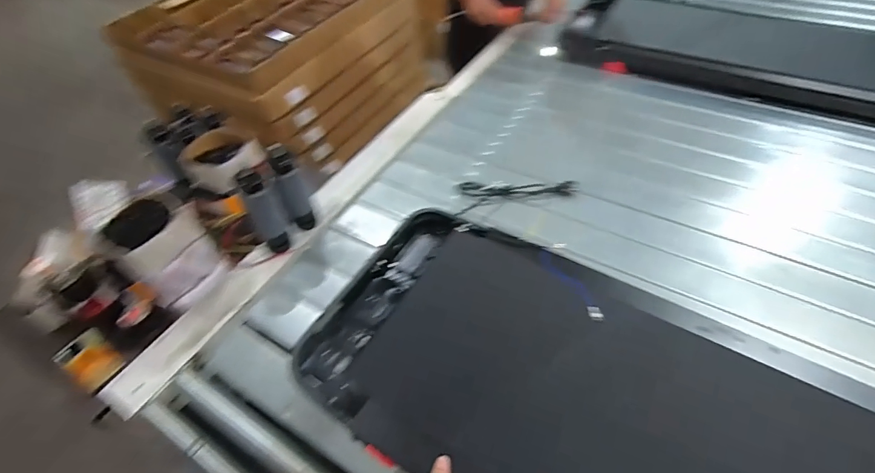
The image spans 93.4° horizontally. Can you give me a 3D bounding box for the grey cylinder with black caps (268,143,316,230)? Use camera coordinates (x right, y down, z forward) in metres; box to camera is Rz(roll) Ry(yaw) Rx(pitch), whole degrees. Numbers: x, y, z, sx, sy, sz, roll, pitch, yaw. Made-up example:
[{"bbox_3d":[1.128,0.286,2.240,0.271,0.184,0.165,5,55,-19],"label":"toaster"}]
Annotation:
[{"bbox_3d":[-0.333,-0.099,0.965,0.062,0.227,0.060,-13,50,-5],"label":"grey cylinder with black caps"}]

